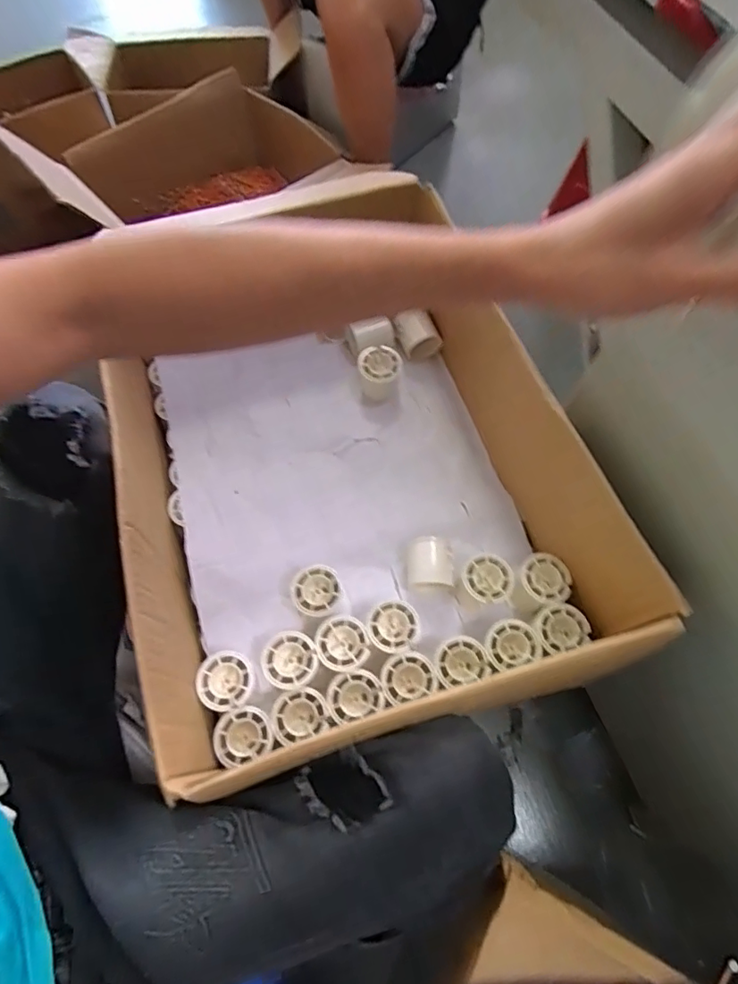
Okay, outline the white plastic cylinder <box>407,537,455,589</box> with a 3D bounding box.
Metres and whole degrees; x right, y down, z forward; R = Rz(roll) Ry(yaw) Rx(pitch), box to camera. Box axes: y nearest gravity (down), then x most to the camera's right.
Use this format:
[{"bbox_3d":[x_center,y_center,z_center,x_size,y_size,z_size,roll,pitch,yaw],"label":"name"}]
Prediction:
[{"bbox_3d":[0.066,0.085,0.599,0.054,0.052,0.056,-3,65,-1],"label":"white plastic cylinder"}]

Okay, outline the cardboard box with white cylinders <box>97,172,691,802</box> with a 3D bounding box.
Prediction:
[{"bbox_3d":[-0.022,-0.017,0.582,0.434,0.182,0.545,-19,66,-8],"label":"cardboard box with white cylinders"}]

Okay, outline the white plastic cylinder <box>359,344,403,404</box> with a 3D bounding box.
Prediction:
[{"bbox_3d":[0.015,-0.157,0.707,0.057,0.048,0.057,5,65,2],"label":"white plastic cylinder"}]

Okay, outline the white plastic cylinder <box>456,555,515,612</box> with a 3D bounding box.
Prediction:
[{"bbox_3d":[0.127,0.105,0.591,0.061,0.053,0.054,-37,70,-15],"label":"white plastic cylinder"}]

